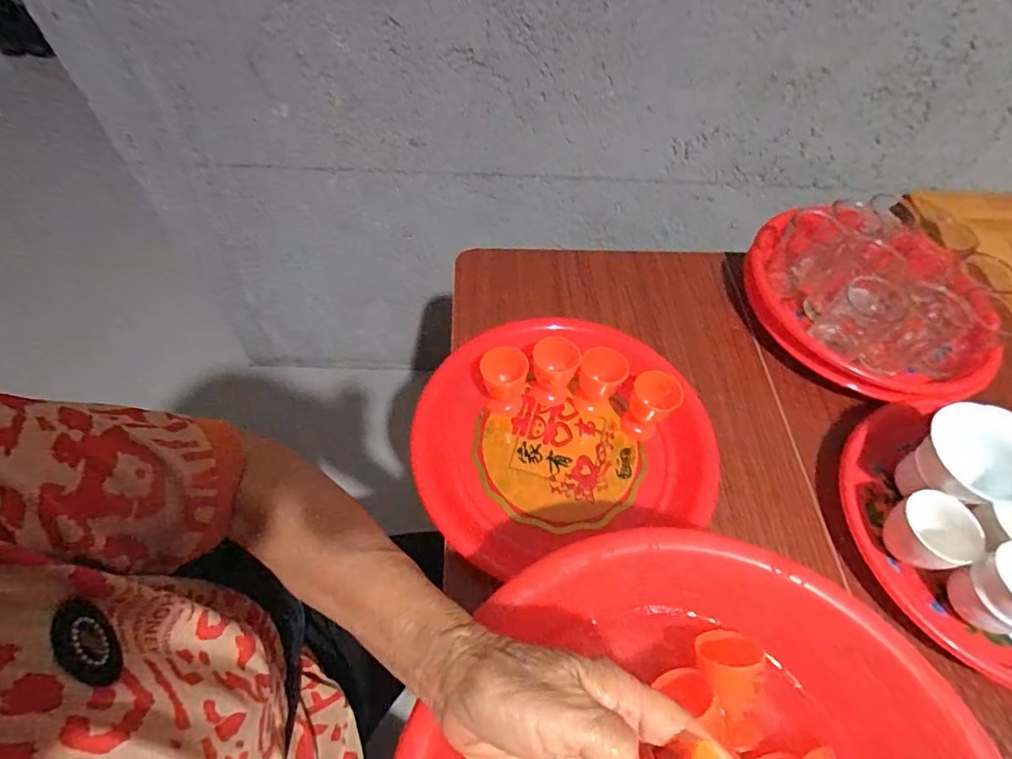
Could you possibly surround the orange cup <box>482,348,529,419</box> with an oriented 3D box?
[{"bbox_3d":[-0.002,0.002,0.472,0.038,0.062,0.037,1,56,-2],"label":"orange cup"}]

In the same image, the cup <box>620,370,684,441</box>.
[{"bbox_3d":[0.128,0.025,0.465,0.038,0.065,0.034,34,61,18],"label":"cup"}]

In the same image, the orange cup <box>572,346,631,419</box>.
[{"bbox_3d":[0.087,0.002,0.482,0.041,0.055,0.045,20,58,10],"label":"orange cup"}]

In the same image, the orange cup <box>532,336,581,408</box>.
[{"bbox_3d":[0.044,-0.007,0.485,0.040,0.053,0.043,1,56,-2],"label":"orange cup"}]

